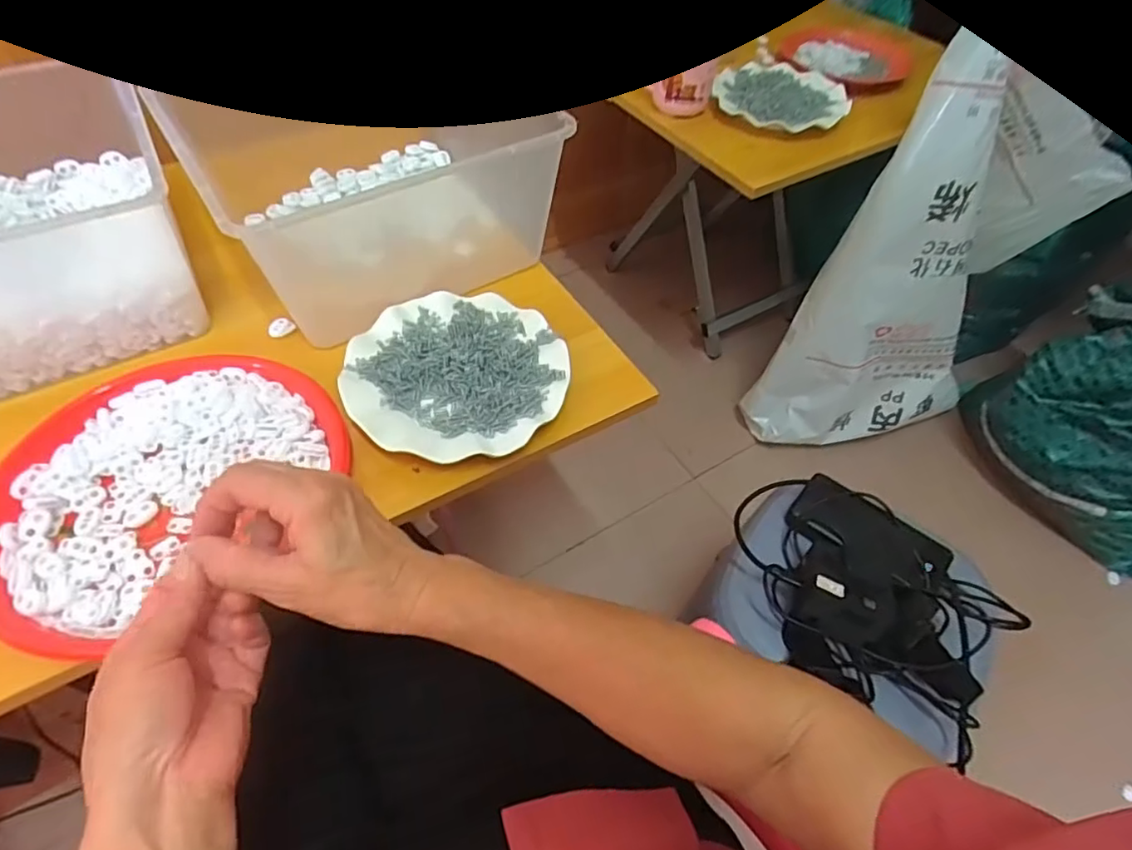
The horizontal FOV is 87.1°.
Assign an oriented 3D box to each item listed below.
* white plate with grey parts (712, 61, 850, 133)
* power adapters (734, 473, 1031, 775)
[{"bbox_3d":[0.292,-0.443,0.814,0.171,0.027,0.147,25,57,14],"label":"white plate with grey parts"},{"bbox_3d":[0.297,0.159,0.602,0.187,0.070,0.268,-37,64,-26],"label":"power adapters"}]

